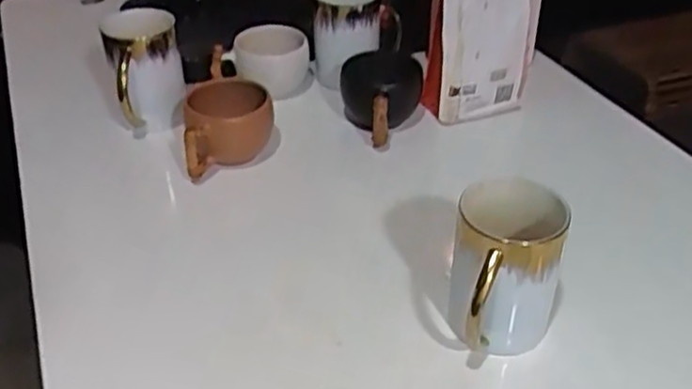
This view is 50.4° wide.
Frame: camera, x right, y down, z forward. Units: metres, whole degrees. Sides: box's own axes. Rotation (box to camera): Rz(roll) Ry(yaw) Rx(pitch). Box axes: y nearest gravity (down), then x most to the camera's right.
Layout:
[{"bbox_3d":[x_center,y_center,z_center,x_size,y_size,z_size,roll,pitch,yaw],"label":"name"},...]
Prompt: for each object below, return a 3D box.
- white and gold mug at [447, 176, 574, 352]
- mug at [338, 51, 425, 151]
[{"bbox_3d":[0.107,0.058,0.500,0.069,0.107,0.082,6,38,9],"label":"white and gold mug"},{"bbox_3d":[0.036,-0.094,0.744,0.082,0.063,0.105,2,37,2],"label":"mug"}]

